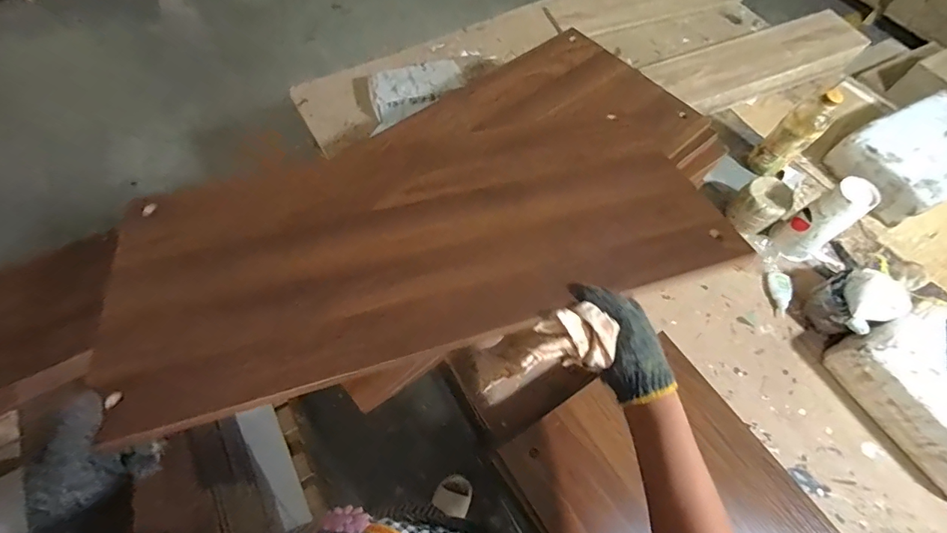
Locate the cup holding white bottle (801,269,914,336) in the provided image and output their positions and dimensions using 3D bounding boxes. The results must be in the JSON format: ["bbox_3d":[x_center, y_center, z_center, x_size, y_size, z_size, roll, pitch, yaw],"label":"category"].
[{"bbox_3d":[0.653,0.061,0.724,0.103,0.098,0.099,-23,66,-12],"label":"cup holding white bottle"}]

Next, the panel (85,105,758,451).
[{"bbox_3d":[-0.065,-0.048,0.519,0.688,0.017,0.334,-15,55,-9],"label":"panel"}]

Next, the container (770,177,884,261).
[{"bbox_3d":[0.620,-0.078,0.747,0.067,0.158,0.069,1,63,-1],"label":"container"}]

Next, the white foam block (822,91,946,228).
[{"bbox_3d":[0.908,-0.225,0.838,0.306,0.097,0.190,-22,66,-12],"label":"white foam block"}]

